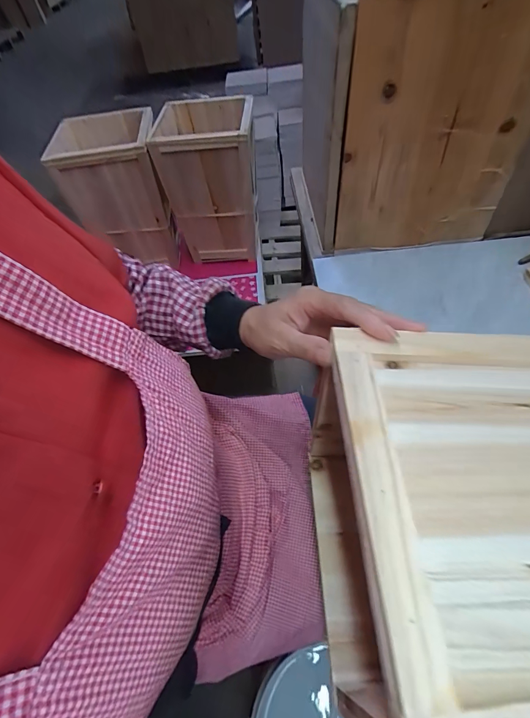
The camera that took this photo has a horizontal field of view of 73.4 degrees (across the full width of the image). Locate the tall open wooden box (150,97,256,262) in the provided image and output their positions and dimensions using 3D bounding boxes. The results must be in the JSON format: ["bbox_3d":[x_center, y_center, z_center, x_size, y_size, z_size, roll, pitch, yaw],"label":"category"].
[{"bbox_3d":[-0.145,-0.514,1.054,0.242,0.359,0.263,-1,52,5],"label":"tall open wooden box"}]

